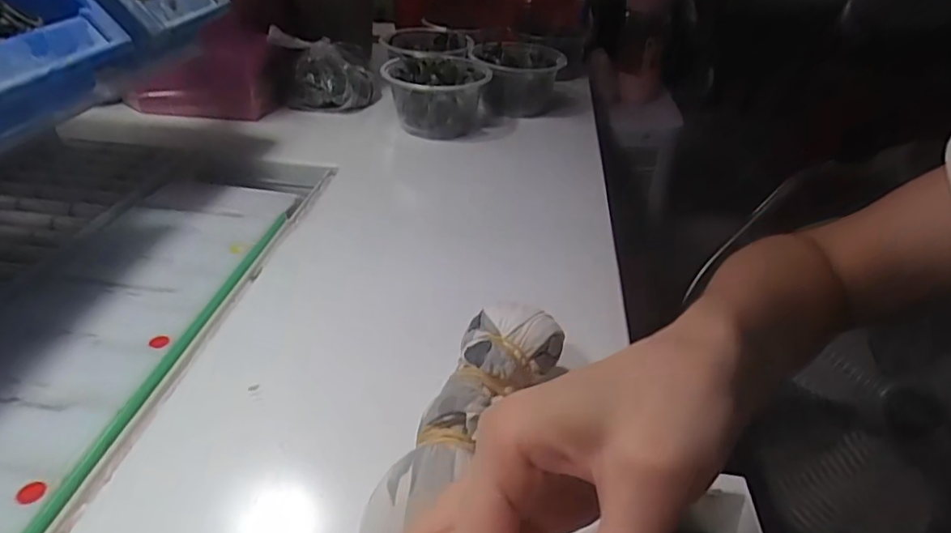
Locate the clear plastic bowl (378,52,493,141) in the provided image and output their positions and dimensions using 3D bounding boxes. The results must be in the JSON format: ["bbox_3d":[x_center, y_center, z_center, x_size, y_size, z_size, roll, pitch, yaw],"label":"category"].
[{"bbox_3d":[-0.044,-0.186,0.612,0.107,0.066,0.107,2,36,-2],"label":"clear plastic bowl"}]

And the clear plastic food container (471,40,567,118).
[{"bbox_3d":[0.049,-0.229,0.680,0.115,0.069,0.112,-1,36,-5],"label":"clear plastic food container"}]

